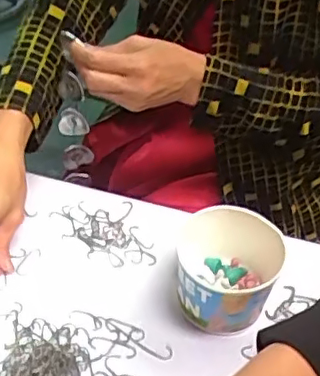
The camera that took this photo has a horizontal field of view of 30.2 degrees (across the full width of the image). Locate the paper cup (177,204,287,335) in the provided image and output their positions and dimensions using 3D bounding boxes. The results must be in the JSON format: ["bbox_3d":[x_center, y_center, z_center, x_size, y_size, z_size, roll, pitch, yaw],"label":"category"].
[{"bbox_3d":[0.058,0.073,0.527,0.089,0.070,0.099,5,44,0],"label":"paper cup"}]

